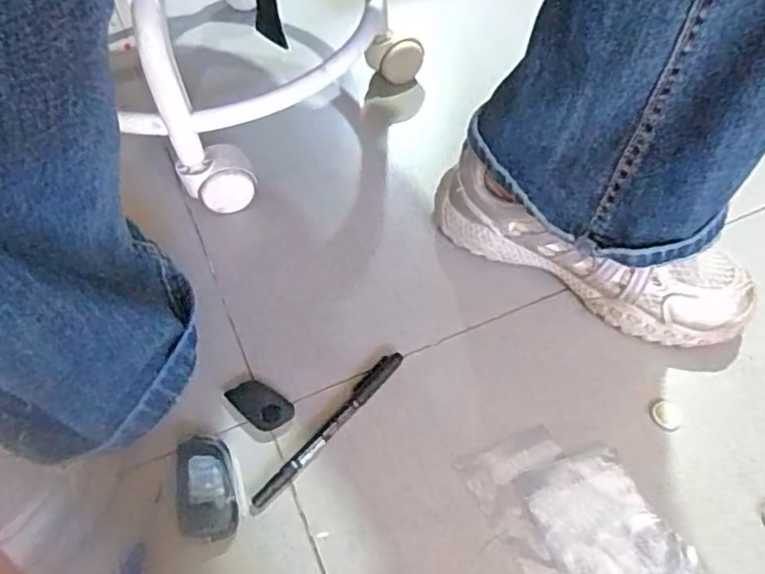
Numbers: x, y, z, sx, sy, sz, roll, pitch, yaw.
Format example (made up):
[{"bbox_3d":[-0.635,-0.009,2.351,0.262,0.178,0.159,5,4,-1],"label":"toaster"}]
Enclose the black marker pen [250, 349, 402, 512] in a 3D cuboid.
[{"bbox_3d":[-0.034,0.093,0.420,0.013,0.008,0.136,33,61,23],"label":"black marker pen"}]

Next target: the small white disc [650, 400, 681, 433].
[{"bbox_3d":[0.193,0.087,0.425,0.020,0.004,0.021,-1,54,1],"label":"small white disc"}]

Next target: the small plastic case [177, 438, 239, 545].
[{"bbox_3d":[-0.112,0.128,0.398,0.035,0.011,0.068,-14,55,-9],"label":"small plastic case"}]

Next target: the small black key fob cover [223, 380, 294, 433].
[{"bbox_3d":[-0.086,0.081,0.435,0.047,0.006,0.027,33,61,23],"label":"small black key fob cover"}]

